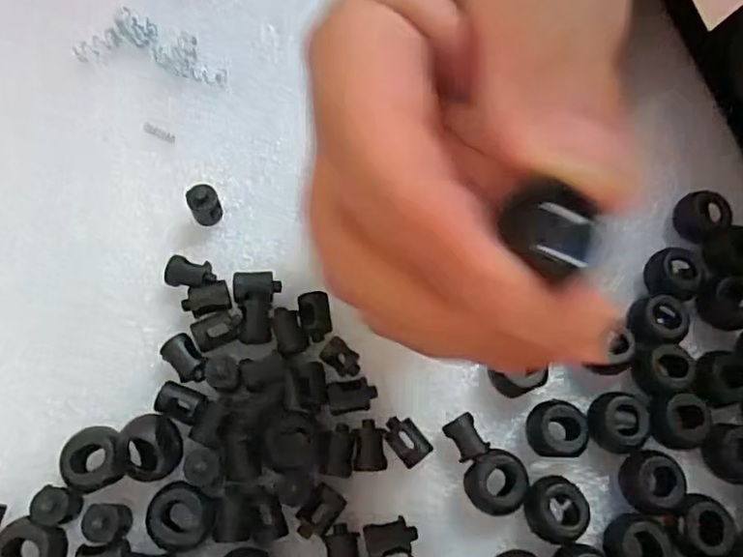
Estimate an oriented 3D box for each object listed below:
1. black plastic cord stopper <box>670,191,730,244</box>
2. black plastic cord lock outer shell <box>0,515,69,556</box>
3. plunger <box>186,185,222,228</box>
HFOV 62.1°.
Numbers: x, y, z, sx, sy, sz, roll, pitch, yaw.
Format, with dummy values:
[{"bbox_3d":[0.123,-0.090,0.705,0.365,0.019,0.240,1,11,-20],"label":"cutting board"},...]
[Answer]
[{"bbox_3d":[0.112,-0.022,0.211,0.016,0.008,0.016,2,70,-4],"label":"black plastic cord stopper"},{"bbox_3d":[-0.091,0.073,0.163,0.017,0.011,0.016,2,70,-4],"label":"black plastic cord lock outer shell"},{"bbox_3d":[-0.054,-0.024,0.201,0.009,0.013,0.008,-24,74,-13],"label":"plunger"}]

